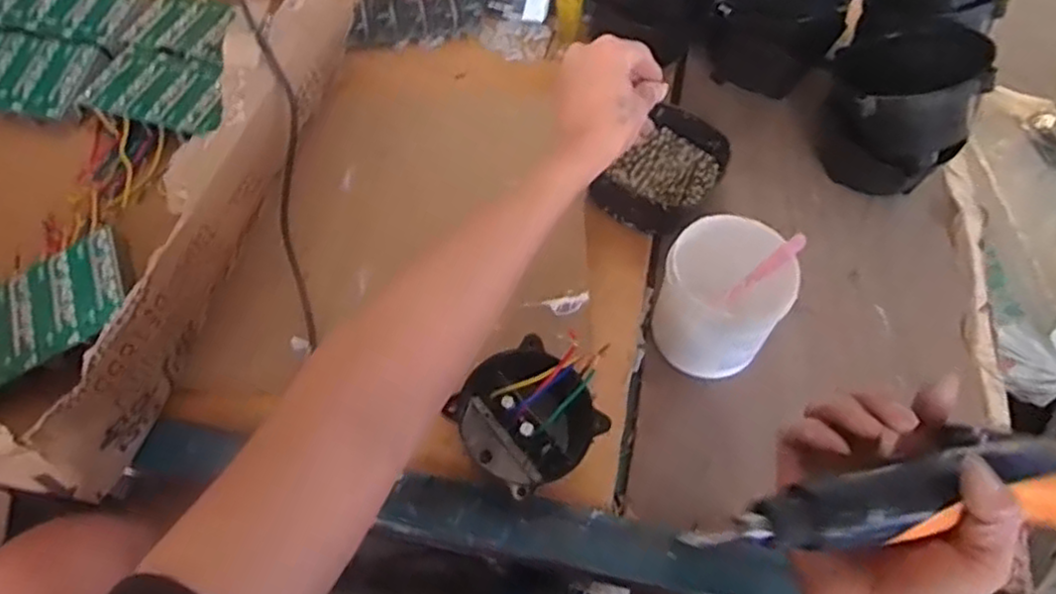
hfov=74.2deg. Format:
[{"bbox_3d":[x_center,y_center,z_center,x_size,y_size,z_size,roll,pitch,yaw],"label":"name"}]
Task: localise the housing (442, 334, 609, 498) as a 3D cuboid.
[{"bbox_3d":[0.007,0.081,0.512,0.060,0.123,0.099,-12,68,-50],"label":"housing"}]

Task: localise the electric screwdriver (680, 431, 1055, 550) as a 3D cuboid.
[{"bbox_3d":[0.198,0.102,0.357,0.244,0.040,0.053,-2,58,-17],"label":"electric screwdriver"}]

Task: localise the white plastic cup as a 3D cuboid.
[{"bbox_3d":[0.155,0.001,0.564,0.094,0.102,0.092,2,59,-3],"label":"white plastic cup"}]

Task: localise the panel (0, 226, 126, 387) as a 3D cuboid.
[{"bbox_3d":[-0.334,0.012,0.473,0.126,0.006,0.079,-28,64,1],"label":"panel"}]

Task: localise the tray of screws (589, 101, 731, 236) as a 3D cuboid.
[{"bbox_3d":[0.130,-0.114,0.660,0.090,0.047,0.132,33,62,15],"label":"tray of screws"}]

